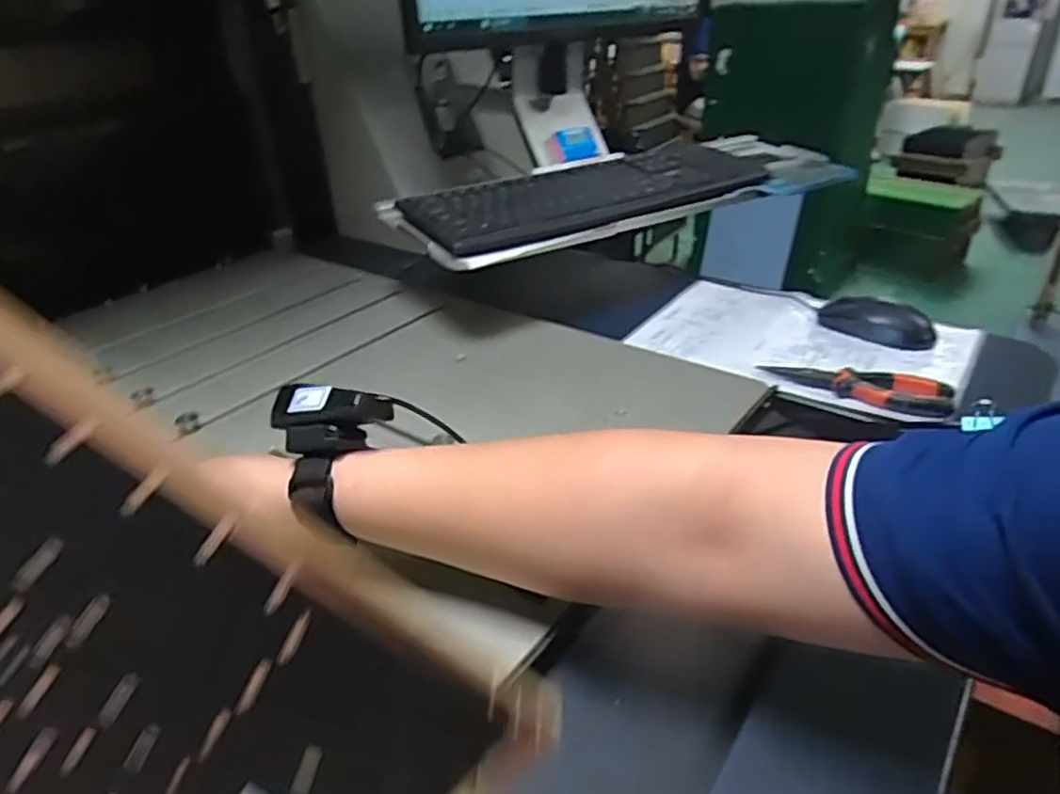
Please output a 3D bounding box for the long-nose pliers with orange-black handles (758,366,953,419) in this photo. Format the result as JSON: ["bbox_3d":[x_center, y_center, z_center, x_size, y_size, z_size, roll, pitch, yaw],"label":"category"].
[{"bbox_3d":[0.283,-0.012,0.608,0.151,0.020,0.040,17,36,28],"label":"long-nose pliers with orange-black handles"}]

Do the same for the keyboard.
[{"bbox_3d":[0.090,-0.243,0.796,0.463,0.027,0.158,-21,36,-28],"label":"keyboard"}]

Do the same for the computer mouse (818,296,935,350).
[{"bbox_3d":[0.345,-0.076,0.692,0.106,0.033,0.052,17,36,28],"label":"computer mouse"}]

